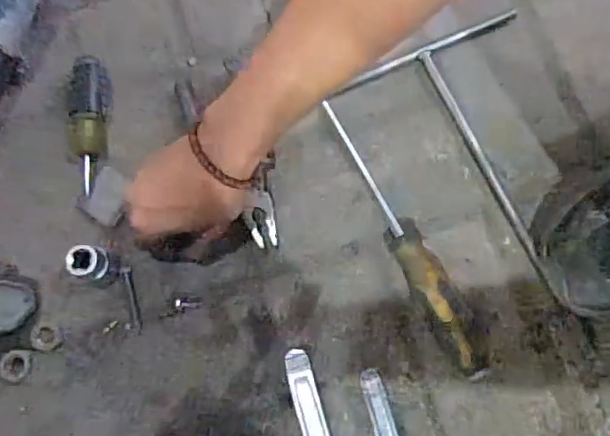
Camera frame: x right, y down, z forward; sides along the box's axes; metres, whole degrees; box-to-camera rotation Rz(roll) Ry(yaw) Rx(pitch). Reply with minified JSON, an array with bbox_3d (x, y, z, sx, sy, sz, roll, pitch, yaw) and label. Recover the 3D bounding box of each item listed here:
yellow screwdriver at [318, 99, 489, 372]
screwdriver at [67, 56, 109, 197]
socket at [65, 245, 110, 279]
[{"bbox_3d":[0.086,0.012,0.488,0.039,0.037,0.254,-24,76,-5],"label":"yellow screwdriver"},{"bbox_3d":[-0.199,-0.084,0.528,0.036,0.031,0.127,-1,75,1],"label":"screwdriver"},{"bbox_3d":[-0.175,0.038,0.480,0.029,0.043,0.027,0,74,1],"label":"socket"}]

